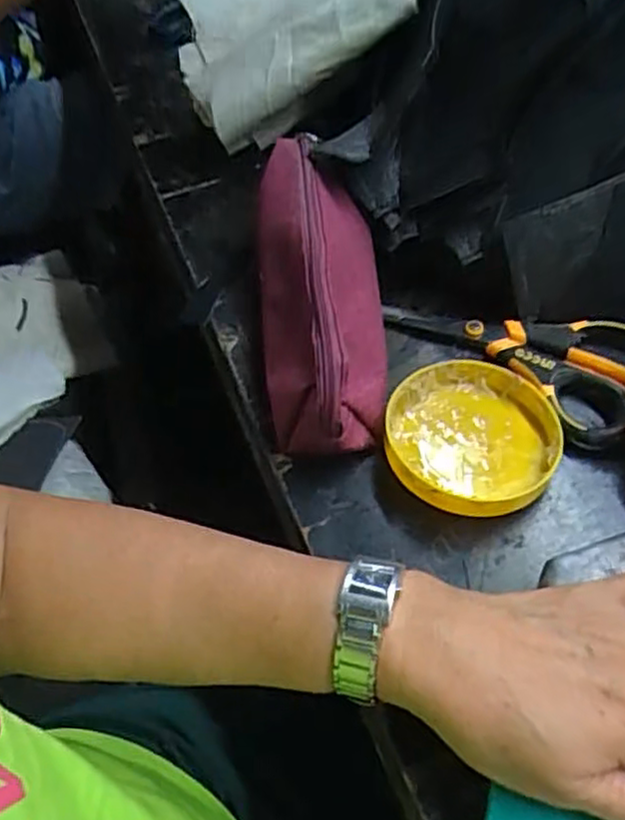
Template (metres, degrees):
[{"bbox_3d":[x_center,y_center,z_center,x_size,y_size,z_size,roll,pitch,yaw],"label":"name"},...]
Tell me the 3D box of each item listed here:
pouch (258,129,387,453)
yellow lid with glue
[{"bbox_3d":[0.003,-0.079,0.415,0.073,0.061,0.234,-6,67,1],"label":"pouch"},{"bbox_3d":[0.086,0.014,0.386,0.089,0.016,0.092,-3,54,4],"label":"yellow lid with glue"}]

